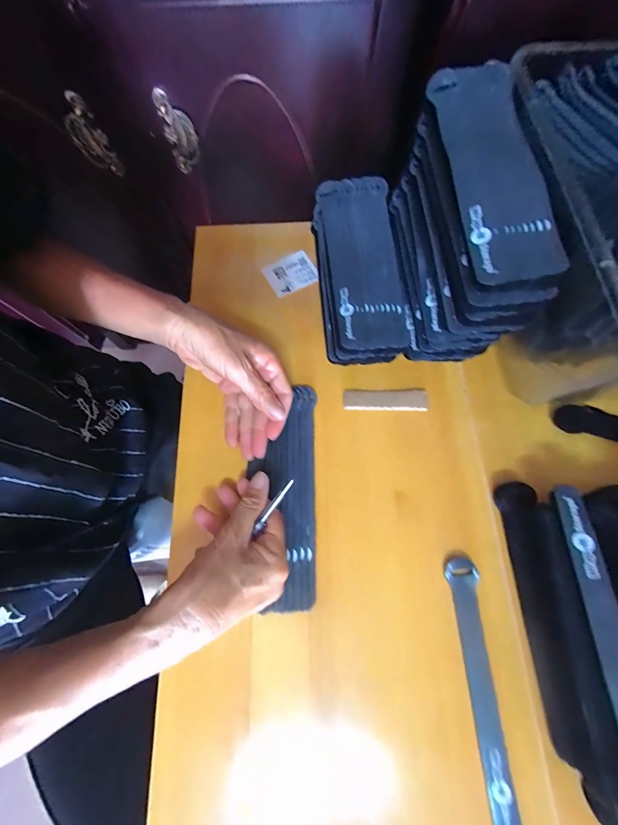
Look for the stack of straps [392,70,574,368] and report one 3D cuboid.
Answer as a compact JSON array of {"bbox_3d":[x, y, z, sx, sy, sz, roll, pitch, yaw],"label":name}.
[{"bbox_3d":[0.144,-0.176,0.292,0.085,0.120,0.219,-2,73,0],"label":"stack of straps"}]

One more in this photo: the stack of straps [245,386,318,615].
[{"bbox_3d":[-0.024,0.074,0.289,0.061,0.013,0.200,-1,73,1],"label":"stack of straps"}]

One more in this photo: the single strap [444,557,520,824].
[{"bbox_3d":[0.141,0.224,0.242,0.026,0.011,0.195,-5,73,0],"label":"single strap"}]

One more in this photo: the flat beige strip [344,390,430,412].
[{"bbox_3d":[0.079,-0.013,0.314,0.086,0.006,0.019,1,73,1],"label":"flat beige strip"}]

